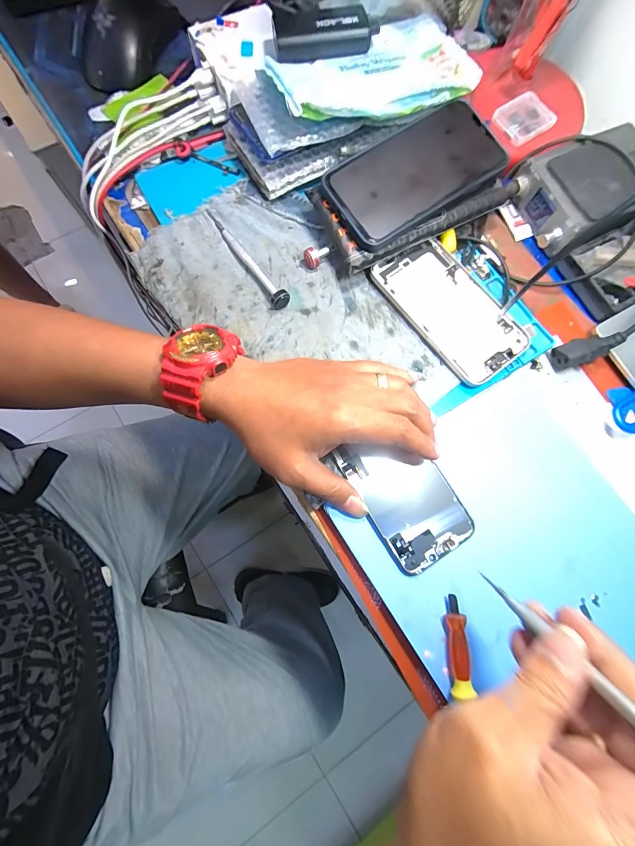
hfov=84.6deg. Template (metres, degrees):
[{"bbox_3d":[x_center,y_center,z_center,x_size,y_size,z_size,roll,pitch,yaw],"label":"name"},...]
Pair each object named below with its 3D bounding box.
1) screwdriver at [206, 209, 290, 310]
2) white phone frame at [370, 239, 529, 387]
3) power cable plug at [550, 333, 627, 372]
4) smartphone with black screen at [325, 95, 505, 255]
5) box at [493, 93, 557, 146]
[{"bbox_3d":[-0.068,-0.153,0.317,0.014,0.017,0.122,-37,82,-11],"label":"screwdriver"},{"bbox_3d":[0.117,-0.102,0.313,0.070,0.010,0.138,-36,81,-11],"label":"white phone frame"},{"bbox_3d":[0.237,-0.065,0.307,0.058,0.023,0.023,-22,79,-9],"label":"power cable plug"},{"bbox_3d":[0.088,-0.220,0.308,0.155,0.006,0.080,-33,91,-5],"label":"smartphone with black screen"},{"bbox_3d":[0.209,-0.306,0.351,0.055,0.008,0.045,-37,82,-11],"label":"box"}]

